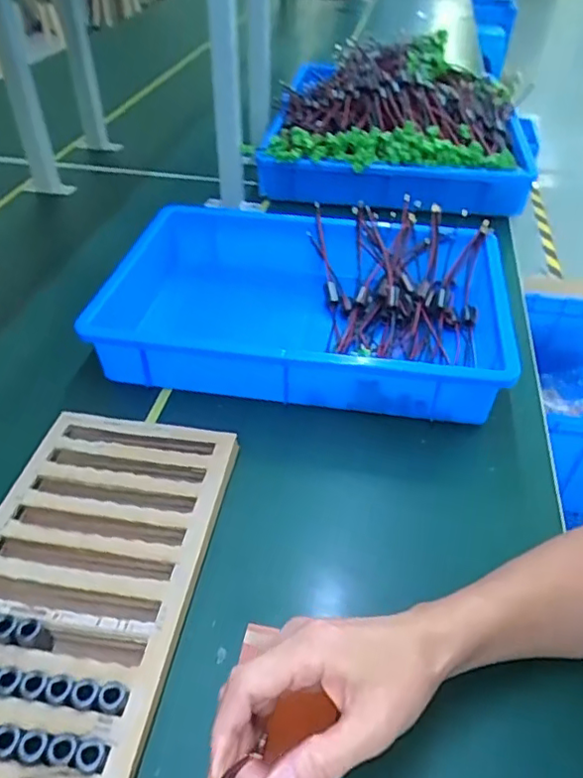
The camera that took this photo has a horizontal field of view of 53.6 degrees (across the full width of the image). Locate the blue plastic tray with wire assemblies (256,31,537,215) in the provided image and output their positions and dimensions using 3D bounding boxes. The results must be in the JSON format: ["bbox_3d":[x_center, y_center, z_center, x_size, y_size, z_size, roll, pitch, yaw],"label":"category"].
[{"bbox_3d":[0.179,-0.436,0.948,0.399,0.179,0.333,10,43,9],"label":"blue plastic tray with wire assemblies"}]

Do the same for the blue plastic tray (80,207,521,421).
[{"bbox_3d":[0.022,-0.105,0.661,0.403,0.077,0.277,7,42,6],"label":"blue plastic tray"}]

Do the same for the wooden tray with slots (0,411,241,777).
[{"bbox_3d":[-0.166,0.162,0.428,0.175,0.033,0.354,8,42,7],"label":"wooden tray with slots"}]

